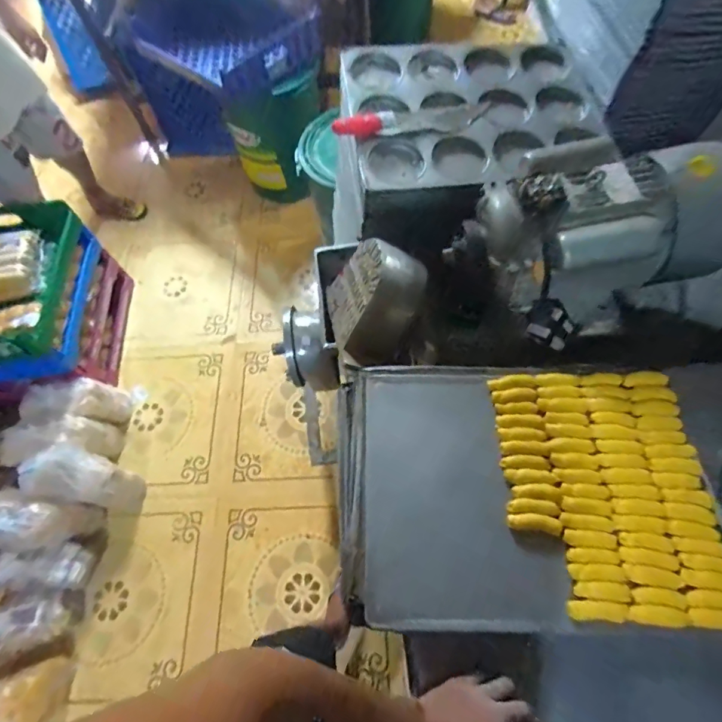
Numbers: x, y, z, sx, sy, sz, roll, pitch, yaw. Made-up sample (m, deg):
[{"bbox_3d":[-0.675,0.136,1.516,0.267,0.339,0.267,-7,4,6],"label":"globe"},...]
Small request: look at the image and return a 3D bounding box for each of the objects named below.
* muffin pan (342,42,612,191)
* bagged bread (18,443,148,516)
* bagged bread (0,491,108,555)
[{"bbox_3d":[0.202,-0.472,0.797,0.467,0.055,0.356,-10,71,-5],"label":"muffin pan"},{"bbox_3d":[-0.801,0.361,1.250,0.101,0.336,0.152,-4,57,40],"label":"bagged bread"},{"bbox_3d":[-0.942,0.477,1.257,0.131,0.314,0.160,-28,55,38],"label":"bagged bread"}]

